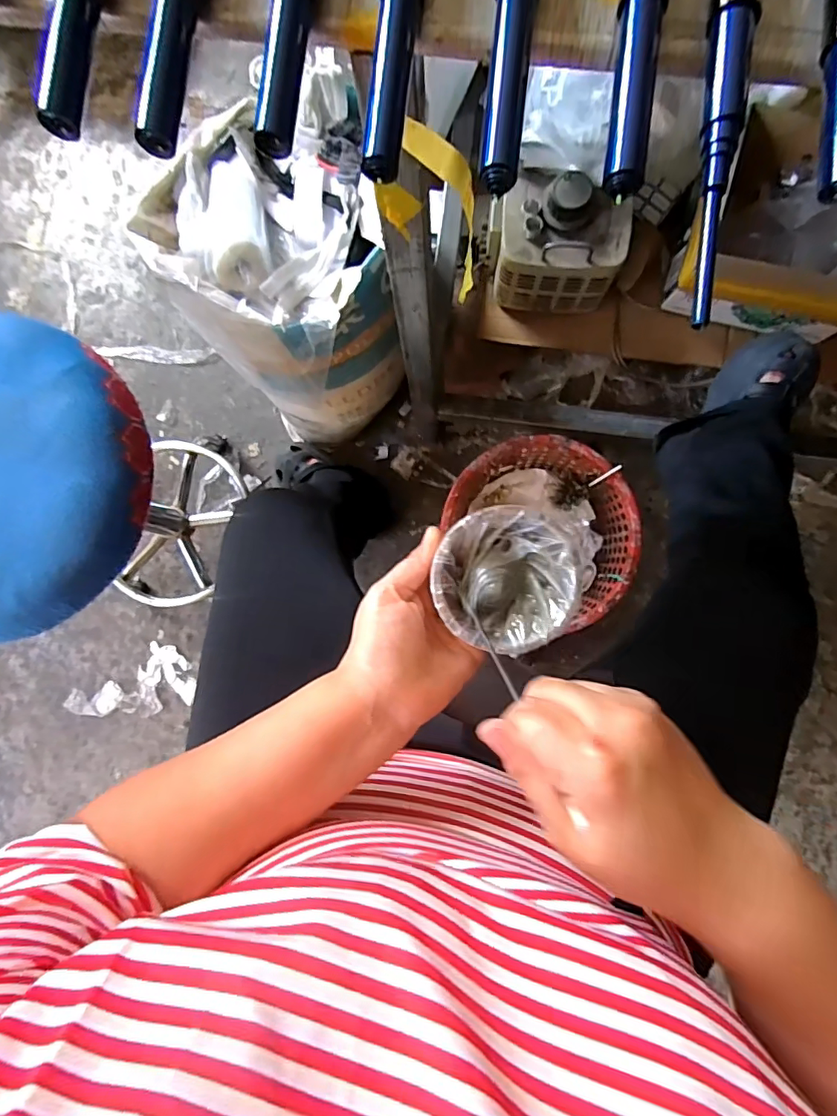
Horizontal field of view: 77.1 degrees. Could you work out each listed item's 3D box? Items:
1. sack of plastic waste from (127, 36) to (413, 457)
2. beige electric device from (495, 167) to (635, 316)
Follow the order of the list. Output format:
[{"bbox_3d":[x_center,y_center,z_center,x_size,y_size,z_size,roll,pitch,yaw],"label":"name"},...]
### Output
[{"bbox_3d":[-0.191,-0.380,0.820,0.242,0.380,0.346,-33,86,0],"label":"sack of plastic waste"},{"bbox_3d":[0.215,-0.486,0.813,0.195,0.155,0.142,2,86,3],"label":"beige electric device"}]

